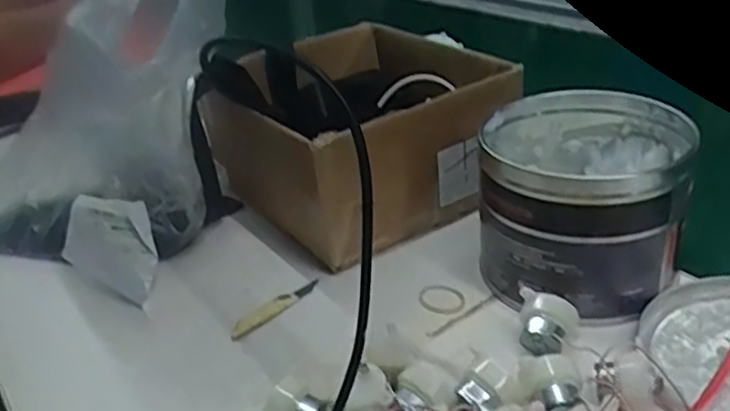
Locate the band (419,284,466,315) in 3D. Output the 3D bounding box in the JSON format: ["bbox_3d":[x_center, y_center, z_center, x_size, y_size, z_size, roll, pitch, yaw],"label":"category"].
[{"bbox_3d":[0.050,0.062,0.459,0.027,0.006,0.036,-14,30,-10],"label":"band"}]

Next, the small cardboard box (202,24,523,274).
[{"bbox_3d":[-0.002,-0.060,0.576,0.190,0.111,0.201,-25,33,-28],"label":"small cardboard box"}]

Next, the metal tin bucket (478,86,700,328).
[{"bbox_3d":[0.140,-0.005,0.448,0.122,0.105,0.136,1,30,16],"label":"metal tin bucket"}]

